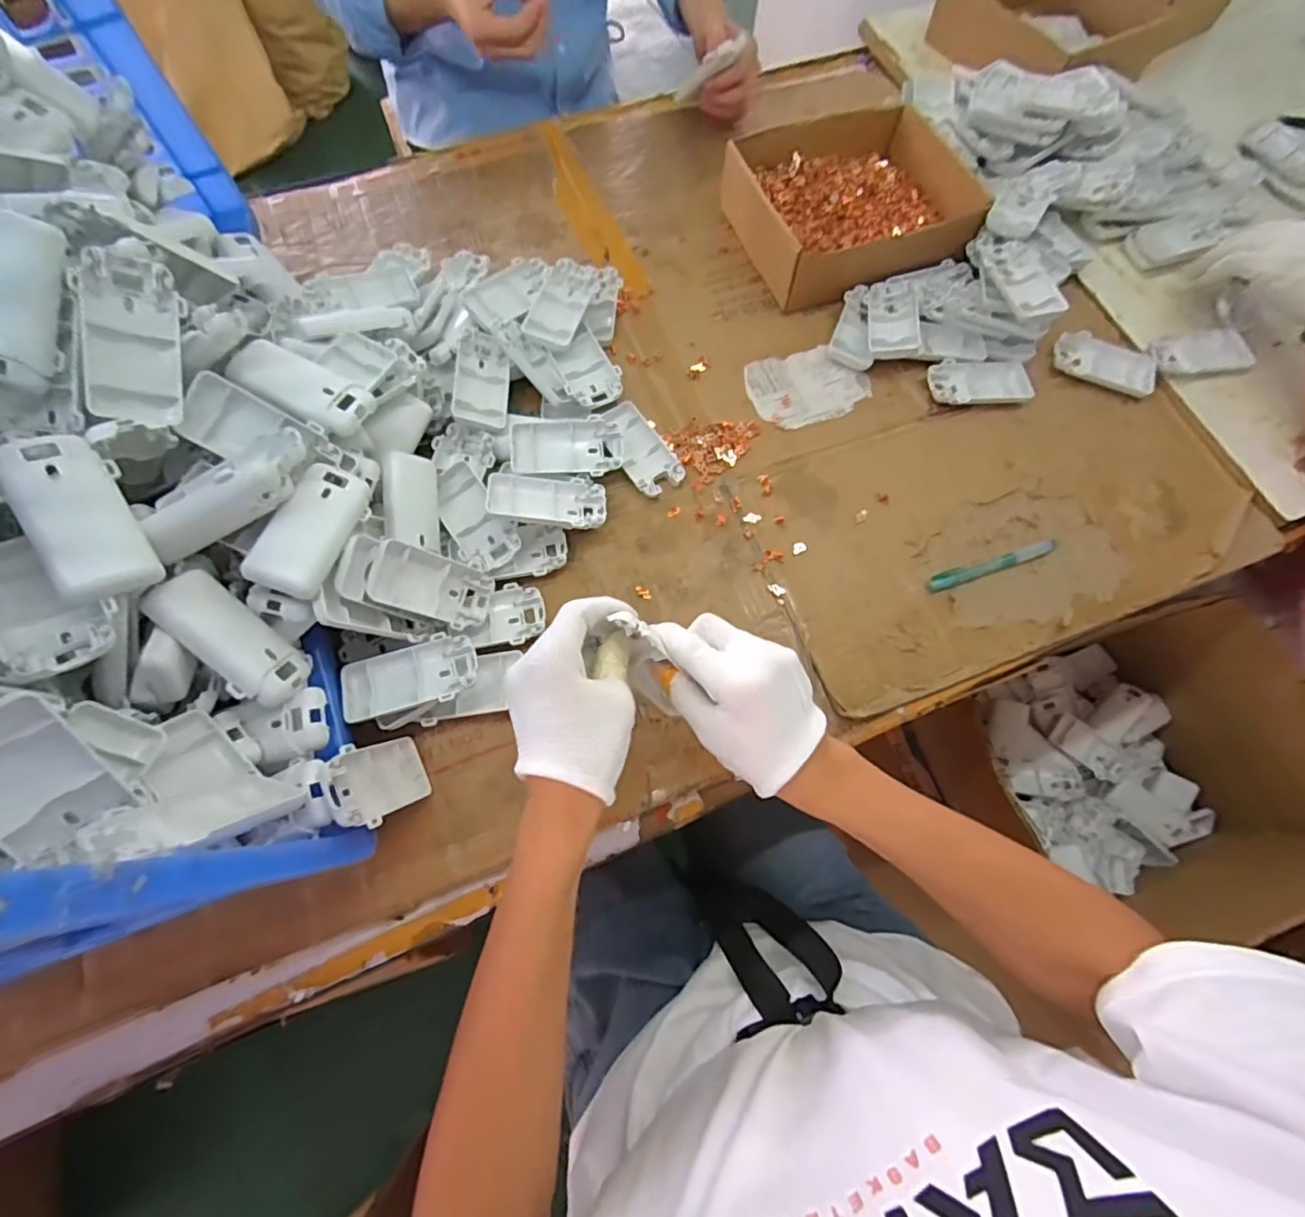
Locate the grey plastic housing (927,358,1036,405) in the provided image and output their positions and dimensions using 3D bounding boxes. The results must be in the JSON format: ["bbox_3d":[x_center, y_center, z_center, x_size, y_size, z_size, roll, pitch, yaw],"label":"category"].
[{"bbox_3d":[0.318,-0.221,0.588,0.097,0.014,0.045,-3,71,-2],"label":"grey plastic housing"}]

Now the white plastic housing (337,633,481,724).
[{"bbox_3d":[-0.179,0.051,0.448,0.097,0.015,0.048,-18,72,-7],"label":"white plastic housing"}]

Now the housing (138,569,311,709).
[{"bbox_3d":[-0.264,0.020,0.381,0.019,0.046,0.096,-33,109,26],"label":"housing"}]

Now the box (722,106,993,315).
[{"bbox_3d":[0.203,-0.426,0.638,0.219,0.060,0.193,-19,72,-7],"label":"box"}]

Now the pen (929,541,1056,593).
[{"bbox_3d":[0.297,-0.038,0.526,0.131,0.009,0.015,-18,72,-6],"label":"pen"}]

